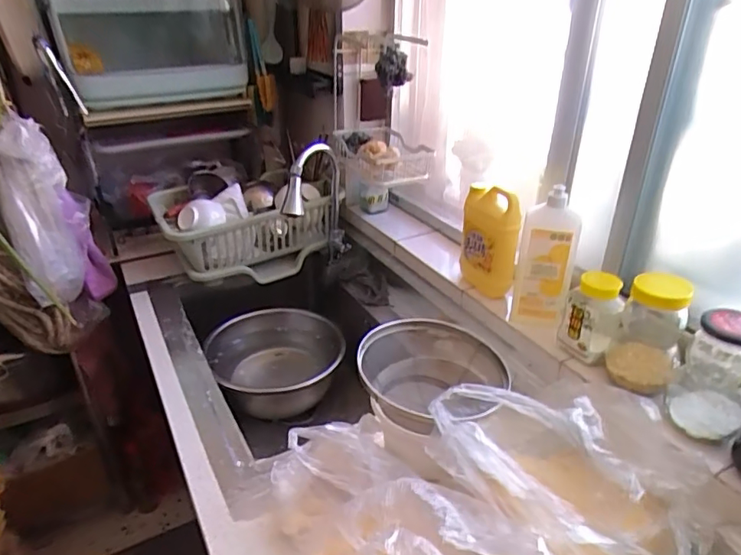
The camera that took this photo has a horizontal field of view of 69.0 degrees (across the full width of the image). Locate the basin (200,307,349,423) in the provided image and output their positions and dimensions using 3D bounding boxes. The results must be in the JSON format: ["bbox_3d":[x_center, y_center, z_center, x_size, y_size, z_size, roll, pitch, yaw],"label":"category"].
[{"bbox_3d":[-0.210,0.186,1.224,0.286,0.095,0.304,0,29,0],"label":"basin"}]

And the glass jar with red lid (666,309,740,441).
[{"bbox_3d":[0.441,0.121,0.686,0.077,0.161,0.071,13,31,21],"label":"glass jar with red lid"}]

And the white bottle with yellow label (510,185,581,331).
[{"bbox_3d":[0.288,-0.024,0.894,0.091,0.227,0.054,12,31,19],"label":"white bottle with yellow label"}]

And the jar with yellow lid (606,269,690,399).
[{"bbox_3d":[0.391,0.077,0.753,0.087,0.153,0.083,0,29,0],"label":"jar with yellow lid"}]

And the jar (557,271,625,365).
[{"bbox_3d":[0.342,0.054,0.837,0.069,0.110,0.072,0,29,0],"label":"jar"}]

